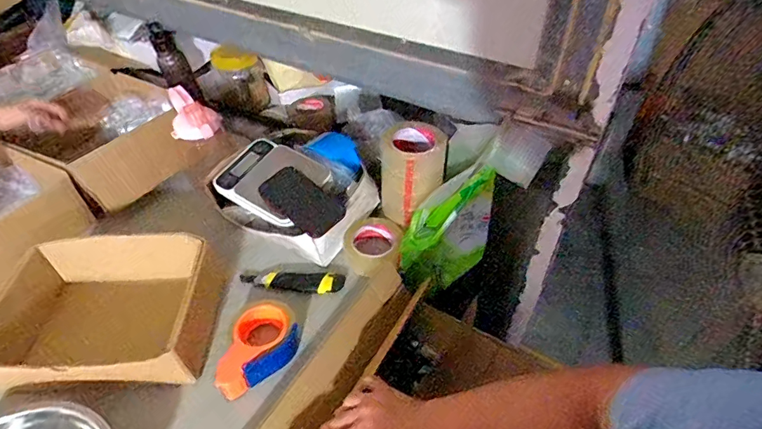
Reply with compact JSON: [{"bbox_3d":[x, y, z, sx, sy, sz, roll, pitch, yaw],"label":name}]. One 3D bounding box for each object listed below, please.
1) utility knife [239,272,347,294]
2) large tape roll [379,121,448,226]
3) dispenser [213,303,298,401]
[{"bbox_3d":[-0.161,0.120,0.798,0.189,0.020,0.036,3,45,4],"label":"utility knife"},{"bbox_3d":[0.056,-0.073,0.838,0.113,0.166,0.101,29,52,27],"label":"large tape roll"},{"bbox_3d":[-0.192,0.210,0.683,0.089,0.052,0.146,29,52,27],"label":"dispenser"}]

